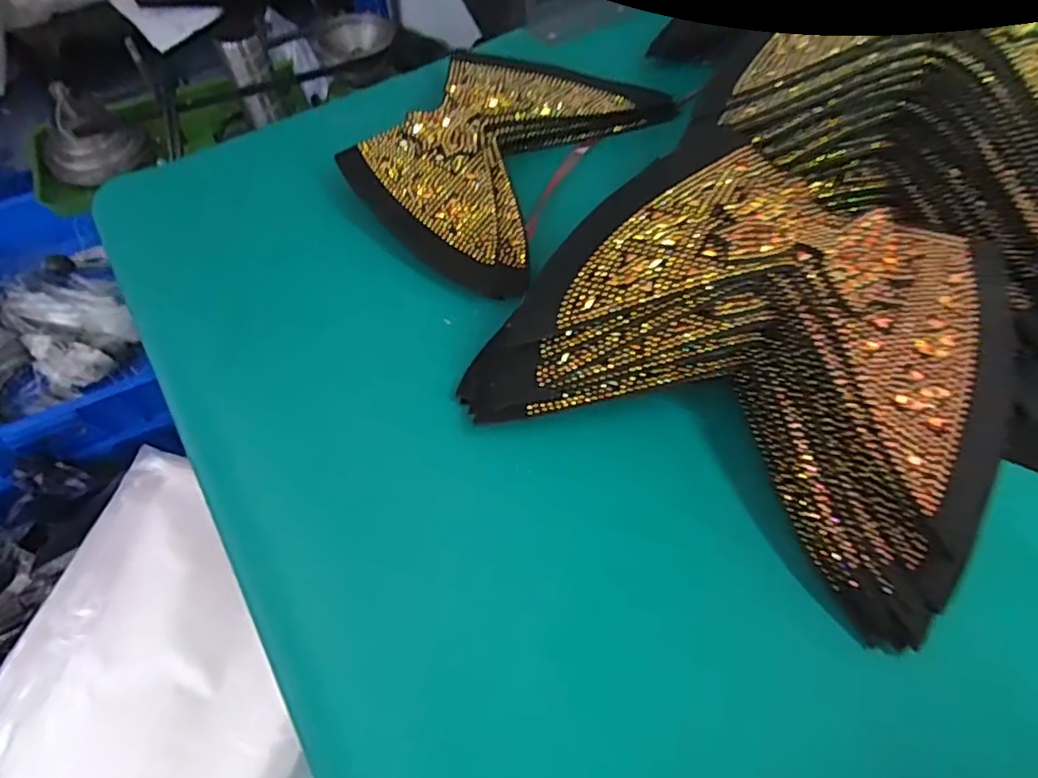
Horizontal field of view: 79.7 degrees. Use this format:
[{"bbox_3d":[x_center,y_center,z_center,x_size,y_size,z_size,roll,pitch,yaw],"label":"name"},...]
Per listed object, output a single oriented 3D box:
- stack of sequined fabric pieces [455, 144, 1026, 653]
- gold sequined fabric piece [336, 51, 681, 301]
[{"bbox_3d":[0.108,-0.023,0.288,0.229,0.066,0.171,28,63,20],"label":"stack of sequined fabric pieces"},{"bbox_3d":[-0.012,-0.162,0.415,0.146,0.029,0.211,27,63,20],"label":"gold sequined fabric piece"}]

